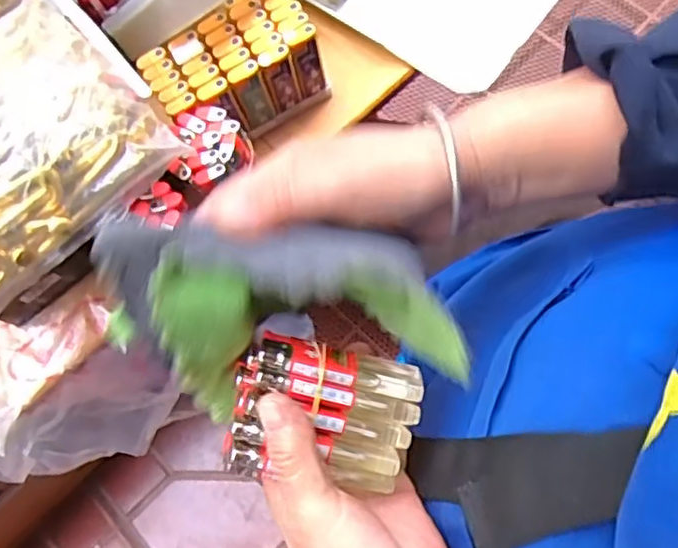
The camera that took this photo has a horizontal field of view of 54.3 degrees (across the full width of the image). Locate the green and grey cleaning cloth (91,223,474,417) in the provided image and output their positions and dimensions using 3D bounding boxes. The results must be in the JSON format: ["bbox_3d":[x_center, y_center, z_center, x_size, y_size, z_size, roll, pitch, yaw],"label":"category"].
[{"bbox_3d":[-0.025,0.019,0.288,0.160,0.081,0.068,-2,73,21],"label":"green and grey cleaning cloth"}]

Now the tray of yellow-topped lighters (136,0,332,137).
[{"bbox_3d":[-0.079,-0.154,0.506,0.121,0.074,0.065,-31,76,-8],"label":"tray of yellow-topped lighters"}]

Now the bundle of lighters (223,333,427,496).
[{"bbox_3d":[-0.007,0.064,0.305,0.086,0.028,0.062,8,74,3],"label":"bundle of lighters"}]

